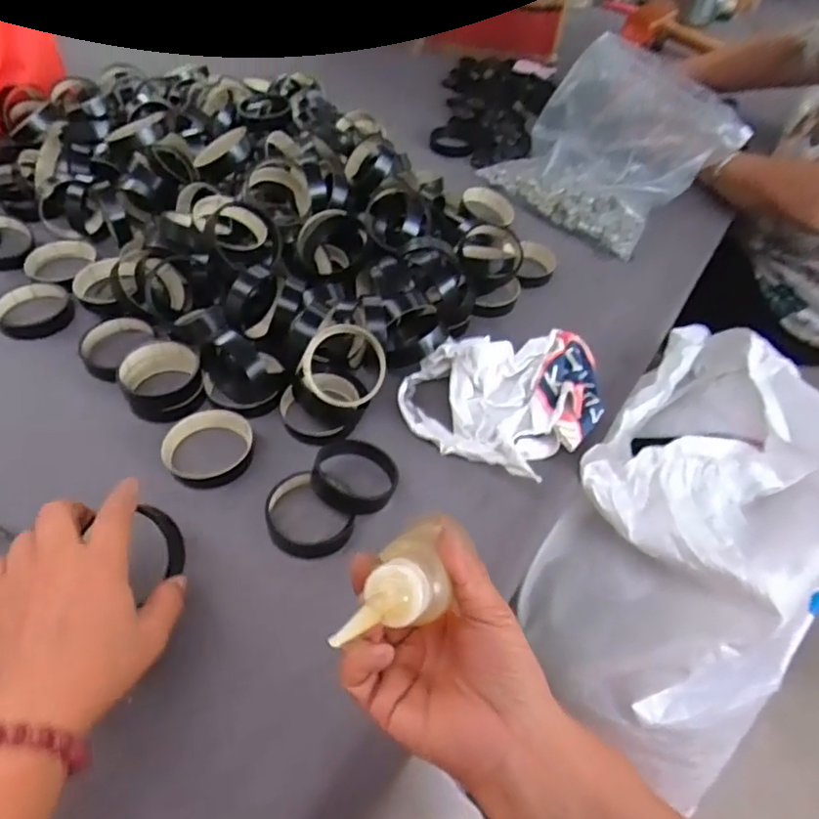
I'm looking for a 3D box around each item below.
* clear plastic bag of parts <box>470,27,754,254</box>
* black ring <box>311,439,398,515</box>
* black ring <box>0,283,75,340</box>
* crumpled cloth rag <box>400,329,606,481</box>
[{"bbox_3d":[0.251,-0.344,0.748,0.170,0.147,0.251,-30,59,-27],"label":"clear plastic bag of parts"},{"bbox_3d":[-0.042,0.052,0.464,0.067,0.020,0.067,13,48,-14],"label":"black ring"},{"bbox_3d":[-0.376,-0.100,0.583,0.070,0.014,0.069,3,50,-4],"label":"black ring"},{"bbox_3d":[0.088,-0.020,0.521,0.157,0.049,0.150,-35,62,-30],"label":"crumpled cloth rag"}]

